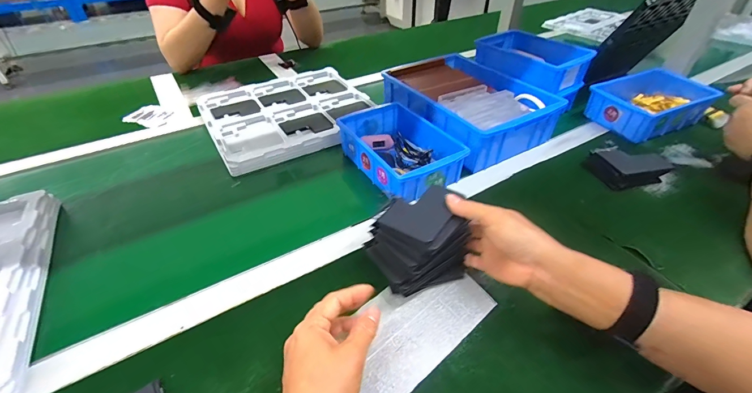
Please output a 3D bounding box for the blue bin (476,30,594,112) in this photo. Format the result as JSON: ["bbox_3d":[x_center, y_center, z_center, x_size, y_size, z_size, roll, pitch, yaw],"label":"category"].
[{"bbox_3d":[0.315,-0.270,0.726,0.152,0.096,0.198,-24,46,-25],"label":"blue bin"}]

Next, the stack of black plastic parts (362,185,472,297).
[{"bbox_3d":[0.053,0.048,0.393,0.109,0.087,0.086,-24,46,-25],"label":"stack of black plastic parts"}]

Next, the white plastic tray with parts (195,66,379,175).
[{"bbox_3d":[-0.169,-0.170,0.698,0.313,0.028,0.279,-22,46,-24],"label":"white plastic tray with parts"}]

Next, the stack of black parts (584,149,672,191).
[{"bbox_3d":[0.413,-0.052,0.571,0.110,0.030,0.072,-10,42,-11],"label":"stack of black parts"}]

